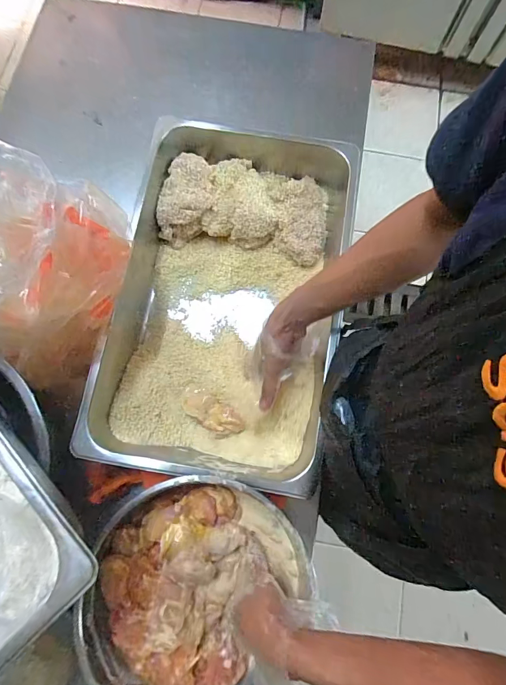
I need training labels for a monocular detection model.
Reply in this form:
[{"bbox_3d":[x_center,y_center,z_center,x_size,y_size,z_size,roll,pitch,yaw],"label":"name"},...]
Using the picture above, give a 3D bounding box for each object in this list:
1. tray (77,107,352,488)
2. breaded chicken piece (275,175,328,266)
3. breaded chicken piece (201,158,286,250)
[{"bbox_3d":[-0.041,-0.072,0.572,0.323,0.117,0.518,10,76,1],"label":"tray"},{"bbox_3d":[0.083,-0.202,0.615,0.084,0.045,0.142,8,76,1],"label":"breaded chicken piece"},{"bbox_3d":[-0.014,-0.234,0.618,0.115,0.047,0.138,11,76,1],"label":"breaded chicken piece"}]

